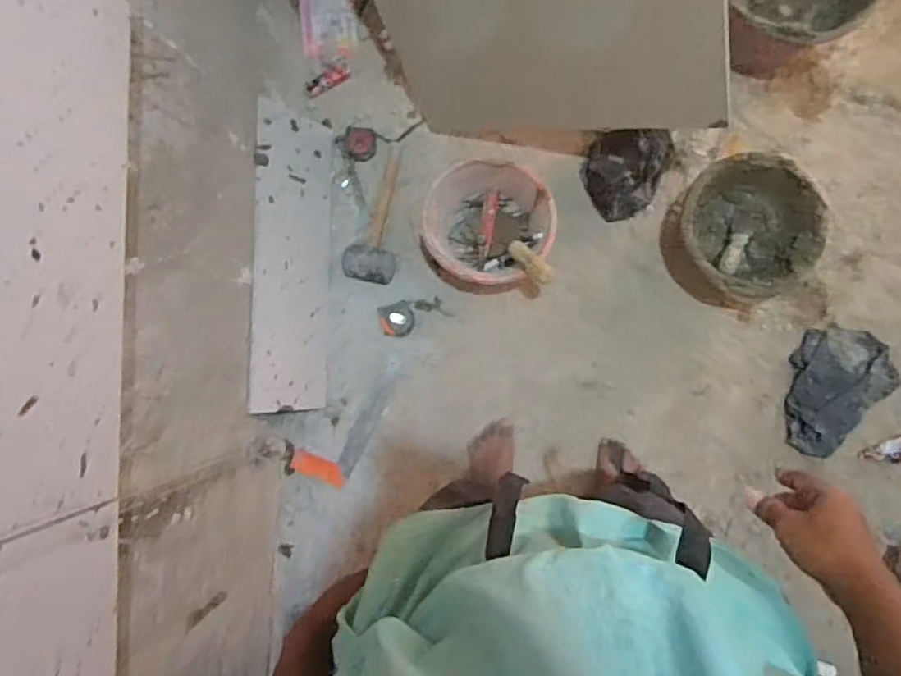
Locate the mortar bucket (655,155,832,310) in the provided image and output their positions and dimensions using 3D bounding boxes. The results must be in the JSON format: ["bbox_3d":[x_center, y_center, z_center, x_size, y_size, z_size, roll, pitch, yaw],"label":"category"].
[{"bbox_3d":[0.553,-0.198,1.206,0.233,0.175,0.263,-31,87,4],"label":"mortar bucket"}]

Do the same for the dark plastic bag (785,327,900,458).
[{"bbox_3d":[0.771,0.109,1.229,0.186,0.041,0.247,4,89,5],"label":"dark plastic bag"}]

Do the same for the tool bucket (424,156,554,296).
[{"bbox_3d":[0.076,-0.216,1.244,0.241,0.149,0.244,0,89,5],"label":"tool bucket"}]

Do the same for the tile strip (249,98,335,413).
[{"bbox_3d":[-0.316,-0.153,1.261,0.016,0.208,0.591,2,89,31],"label":"tile strip"}]

